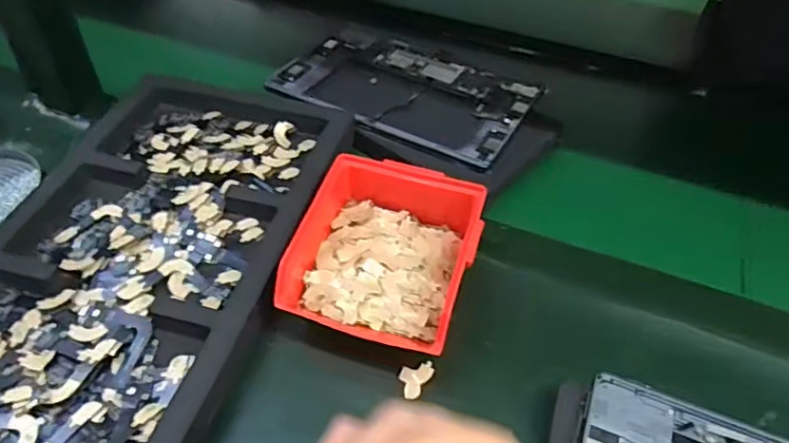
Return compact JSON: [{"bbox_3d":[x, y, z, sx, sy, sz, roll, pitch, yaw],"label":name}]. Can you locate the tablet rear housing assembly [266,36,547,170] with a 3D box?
[{"bbox_3d":[0.013,-0.140,0.604,0.251,0.006,0.152,24,50,19],"label":"tablet rear housing assembly"}]

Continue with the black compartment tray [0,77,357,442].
[{"bbox_3d":[-0.205,0.058,0.417,0.237,0.033,0.492,14,48,10],"label":"black compartment tray"}]

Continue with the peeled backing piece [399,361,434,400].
[{"bbox_3d":[0.017,0.111,0.401,0.024,0.004,0.022,-10,61,-10],"label":"peeled backing piece"}]

